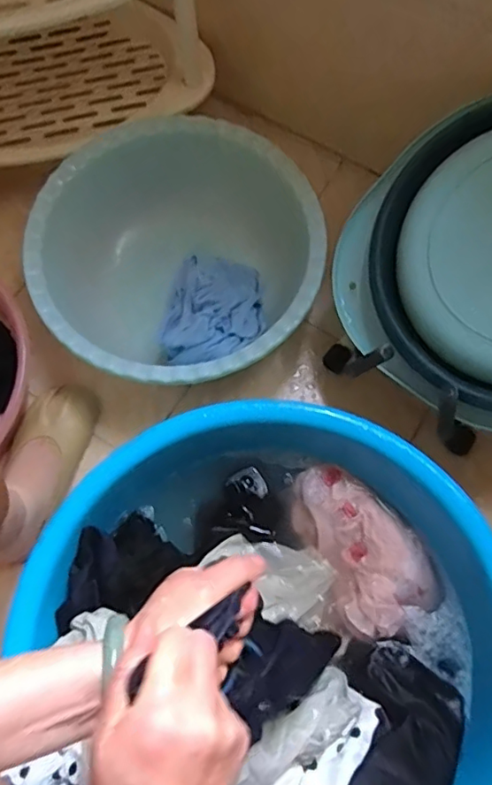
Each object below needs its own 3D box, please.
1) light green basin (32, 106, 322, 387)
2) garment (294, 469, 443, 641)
[{"bbox_3d":[-0.090,-0.177,0.780,0.378,0.123,0.373,36,76,12],"label":"light green basin"},{"bbox_3d":[0.131,0.169,0.642,0.110,0.033,0.189,-26,73,-7],"label":"garment"}]

